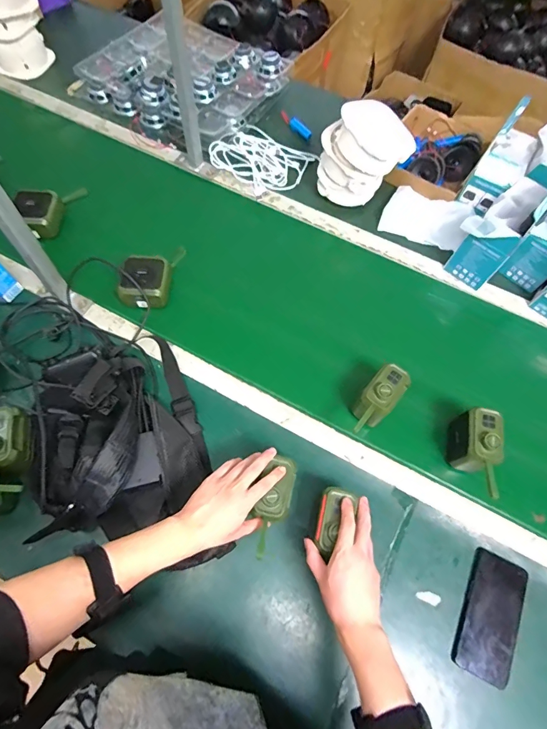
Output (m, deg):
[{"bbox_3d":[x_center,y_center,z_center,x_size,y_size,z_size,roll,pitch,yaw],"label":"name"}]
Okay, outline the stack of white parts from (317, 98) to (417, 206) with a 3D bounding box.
[{"bbox_3d":[0.179,-0.418,0.797,0.128,0.186,0.143,-30,70,-15],"label":"stack of white parts"}]

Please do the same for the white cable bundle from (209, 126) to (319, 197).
[{"bbox_3d":[-0.032,-0.486,0.920,0.216,0.018,0.151,27,68,9],"label":"white cable bundle"}]

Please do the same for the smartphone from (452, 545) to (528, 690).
[{"bbox_3d":[0.317,0.364,0.566,0.079,0.016,0.160,26,67,9],"label":"smartphone"}]

